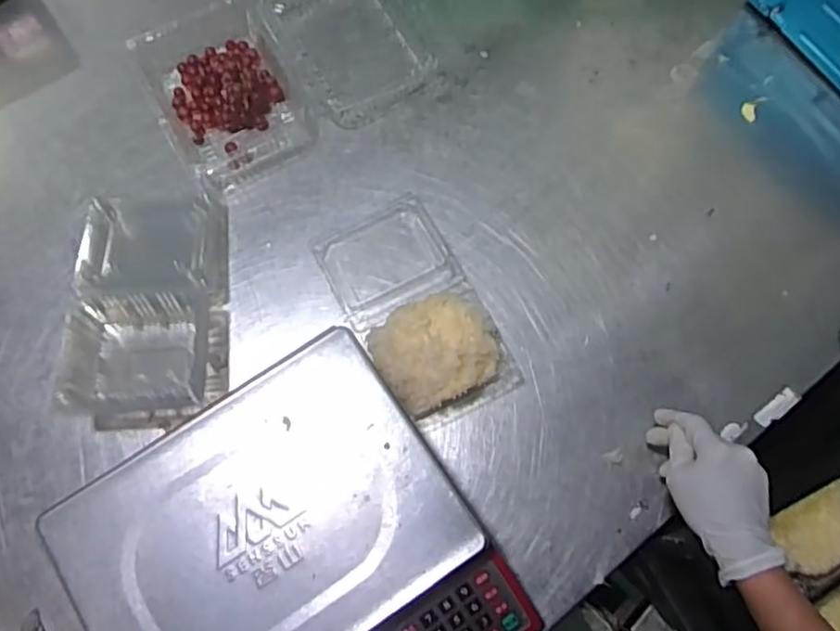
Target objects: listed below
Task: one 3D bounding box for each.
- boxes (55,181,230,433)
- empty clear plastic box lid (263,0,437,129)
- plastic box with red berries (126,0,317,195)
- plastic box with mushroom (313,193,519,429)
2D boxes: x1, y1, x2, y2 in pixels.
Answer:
[{"bbox_3d":[-0.270,-0.012,0.667,0.140,0.069,0.238,-7,75,-1],"label":"boxes"},{"bbox_3d":[-0.079,-0.313,0.768,0.139,0.021,0.178,-30,76,-7],"label":"empty clear plastic box lid"},{"bbox_3d":[-0.220,-0.258,0.747,0.155,0.049,0.212,-24,76,-5],"label":"plastic box with red berries"},{"bbox_3d":[-0.006,-0.011,0.671,0.125,0.051,0.231,-28,76,-6],"label":"plastic box with mushroom"}]

